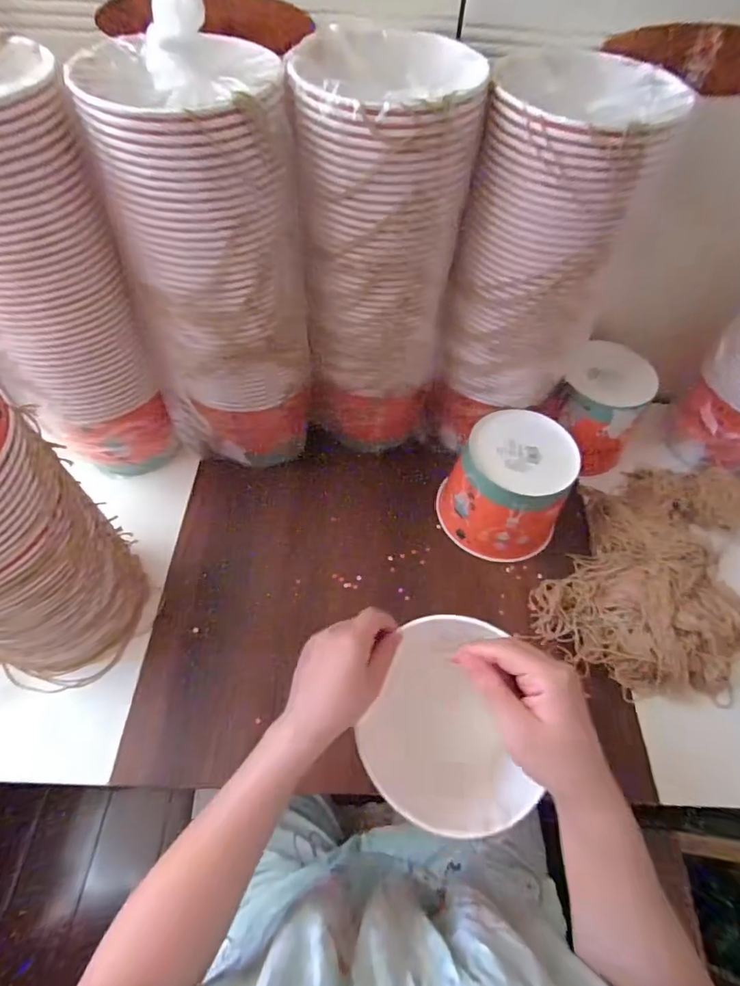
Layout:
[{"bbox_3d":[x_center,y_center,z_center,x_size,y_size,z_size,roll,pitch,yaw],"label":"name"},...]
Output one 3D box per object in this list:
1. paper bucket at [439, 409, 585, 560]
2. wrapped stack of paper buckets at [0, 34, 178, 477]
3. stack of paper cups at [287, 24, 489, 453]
[{"bbox_3d":[0.173,-0.004,0.605,0.144,0.128,0.131,2,59,-3],"label":"paper bucket"},{"bbox_3d":[-0.327,-0.201,0.513,0.159,0.404,0.153,-15,61,-13],"label":"wrapped stack of paper buckets"},{"bbox_3d":[0.008,-0.237,0.569,0.159,0.418,0.160,3,59,-2],"label":"stack of paper cups"}]

